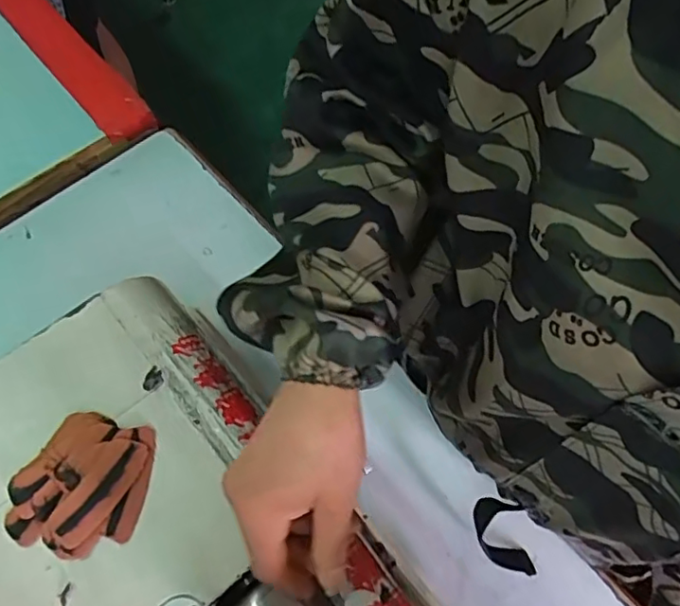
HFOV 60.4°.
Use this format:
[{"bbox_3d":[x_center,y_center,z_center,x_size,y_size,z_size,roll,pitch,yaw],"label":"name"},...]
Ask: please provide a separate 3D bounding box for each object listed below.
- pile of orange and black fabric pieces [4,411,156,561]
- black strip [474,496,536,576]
[{"bbox_3d":[-0.165,0.115,0.375,0.078,0.013,0.085,14,64,3],"label":"pile of orange and black fabric pieces"},{"bbox_3d":[0.135,0.194,0.483,0.035,0.030,0.079,-36,116,-19],"label":"black strip"}]

